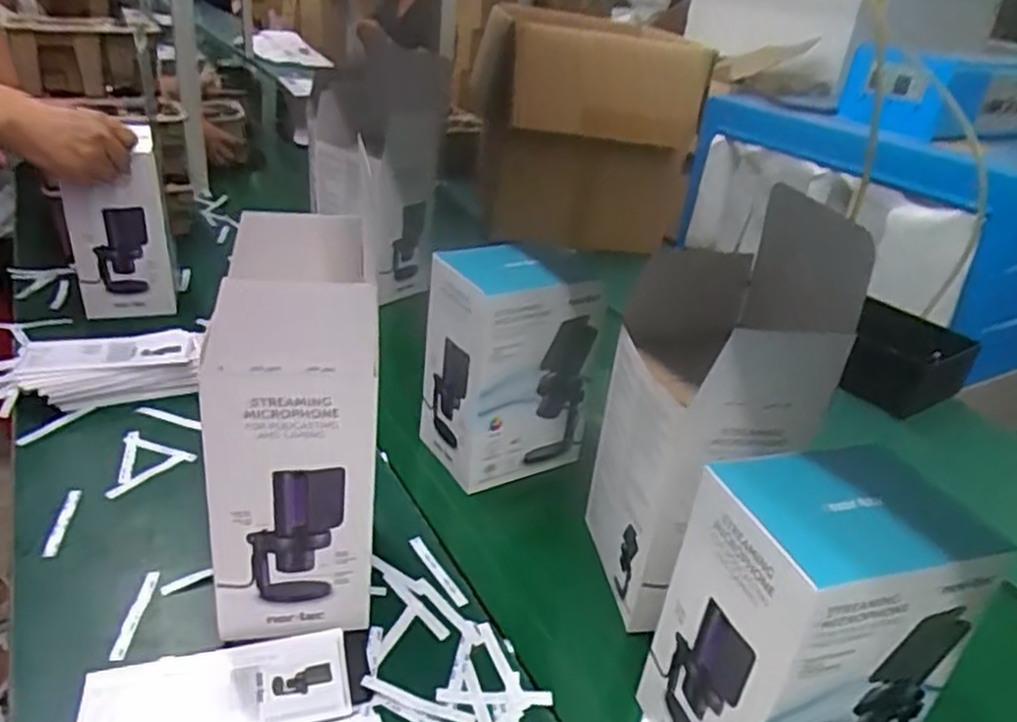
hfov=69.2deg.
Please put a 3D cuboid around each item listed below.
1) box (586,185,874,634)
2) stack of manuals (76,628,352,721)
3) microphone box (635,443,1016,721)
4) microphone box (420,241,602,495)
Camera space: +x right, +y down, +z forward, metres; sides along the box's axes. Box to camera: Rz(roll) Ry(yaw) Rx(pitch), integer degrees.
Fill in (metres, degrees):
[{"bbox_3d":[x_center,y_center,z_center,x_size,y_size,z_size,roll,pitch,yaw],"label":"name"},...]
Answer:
[{"bbox_3d":[0.161,0.041,0.634,0.117,0.328,0.159,-1,30,-13],"label":"box"},{"bbox_3d":[-0.210,0.245,0.536,0.181,0.013,0.080,-3,31,-17],"label":"stack of manuals"},{"bbox_3d":[0.200,0.190,0.507,0.148,0.224,0.114,-4,31,-18],"label":"microphone box"},{"bbox_3d":[0.001,0.005,0.809,0.158,0.232,0.110,-13,35,-31],"label":"microphone box"}]

